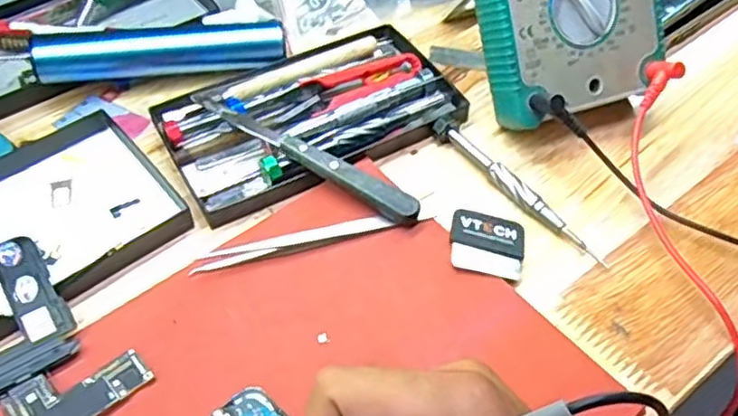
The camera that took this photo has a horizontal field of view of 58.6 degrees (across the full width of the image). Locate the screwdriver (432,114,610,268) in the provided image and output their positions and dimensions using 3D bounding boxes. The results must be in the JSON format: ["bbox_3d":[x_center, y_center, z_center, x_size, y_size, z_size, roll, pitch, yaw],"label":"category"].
[{"bbox_3d":[0.083,-0.012,0.370,0.013,0.014,0.124,-33,59,-24],"label":"screwdriver"}]

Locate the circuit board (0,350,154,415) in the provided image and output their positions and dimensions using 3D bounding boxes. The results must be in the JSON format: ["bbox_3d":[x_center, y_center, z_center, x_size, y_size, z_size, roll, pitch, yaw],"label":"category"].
[{"bbox_3d":[-0.128,0.080,0.289,0.056,0.004,0.033,-33,58,-24],"label":"circuit board"}]

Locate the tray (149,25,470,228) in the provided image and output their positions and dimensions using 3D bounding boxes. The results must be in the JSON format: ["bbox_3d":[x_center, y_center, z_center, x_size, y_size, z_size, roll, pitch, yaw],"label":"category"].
[{"bbox_3d":[-0.034,-0.062,0.400,0.172,0.019,0.103,-25,56,-20],"label":"tray"}]

